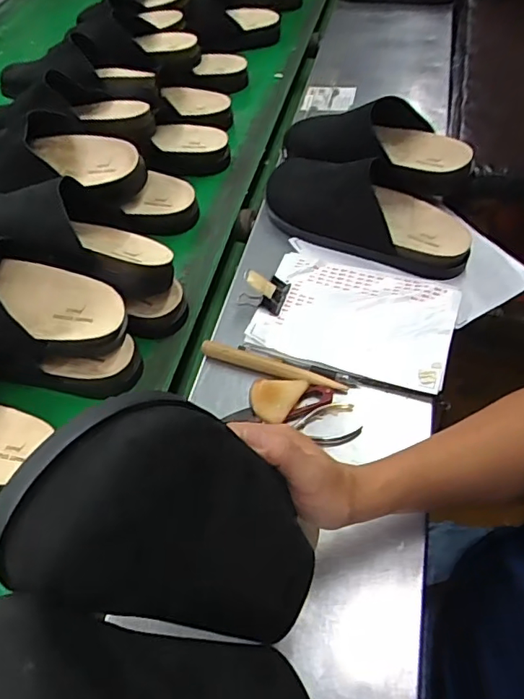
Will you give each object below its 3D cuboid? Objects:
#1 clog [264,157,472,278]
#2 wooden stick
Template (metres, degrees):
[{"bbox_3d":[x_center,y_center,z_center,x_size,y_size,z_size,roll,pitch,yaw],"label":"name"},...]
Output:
[{"bbox_3d":[0.121,-0.169,0.653,0.273,0.075,0.093,24,58,18],"label":"clog"},{"bbox_3d":[0.010,0.017,0.560,0.159,0.013,0.017,16,56,13],"label":"wooden stick"}]

